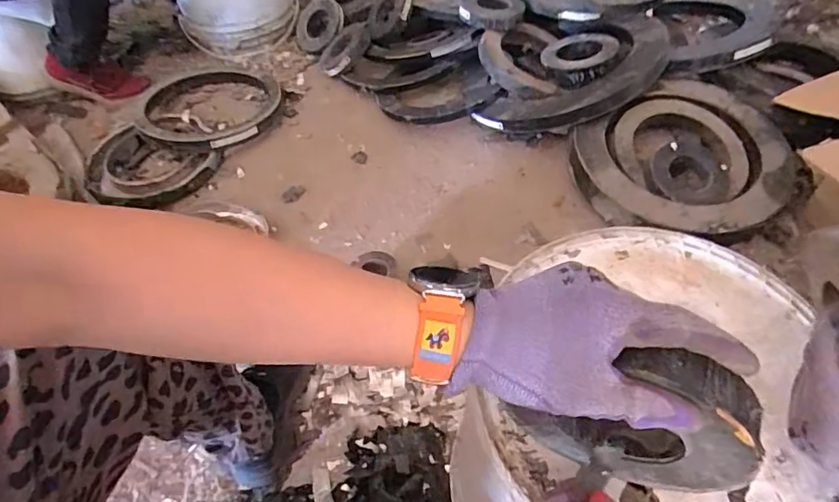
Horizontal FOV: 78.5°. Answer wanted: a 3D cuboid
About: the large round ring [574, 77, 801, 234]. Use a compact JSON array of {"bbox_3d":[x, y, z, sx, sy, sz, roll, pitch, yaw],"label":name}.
[{"bbox_3d":[0.519,-0.172,0.991,0.402,0.079,0.338,-26,55,-15],"label":"large round ring"}]

